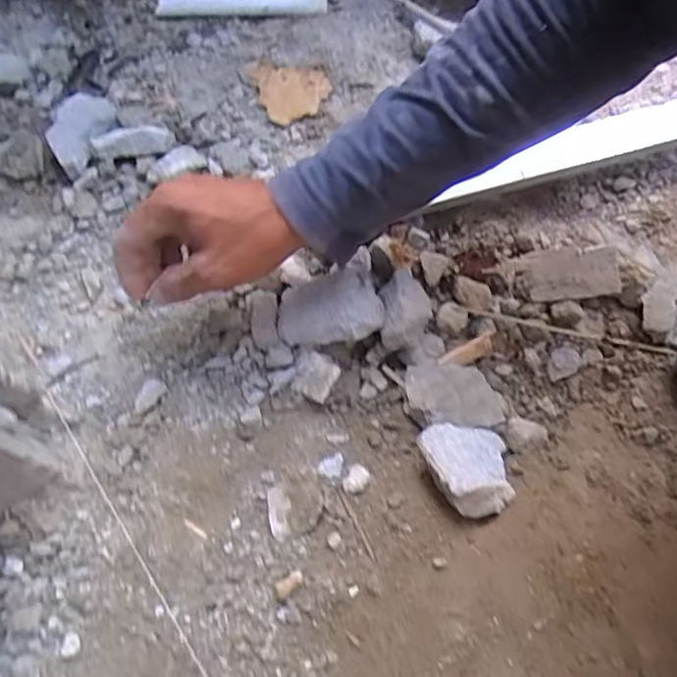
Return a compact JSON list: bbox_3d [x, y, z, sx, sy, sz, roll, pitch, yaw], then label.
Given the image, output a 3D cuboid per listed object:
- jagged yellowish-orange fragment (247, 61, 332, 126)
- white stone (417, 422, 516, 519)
[{"bbox_3d":[-0.047,-0.250,0.606,0.065,0.011,0.080,-21,66,-6],"label":"jagged yellowish-orange fragment"},{"bbox_3d":[0.092,0.083,0.418,0.057,0.029,0.066,-24,67,-8],"label":"white stone"}]

